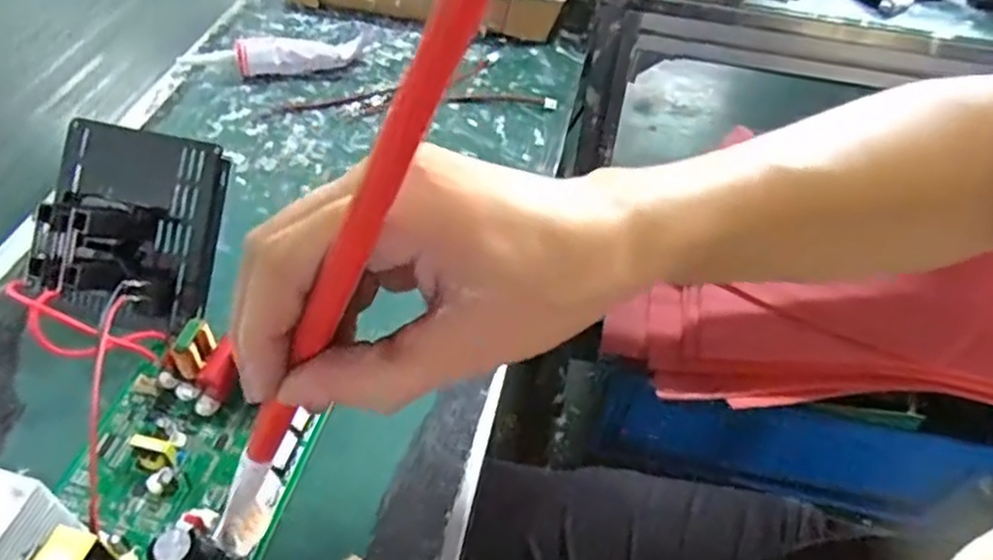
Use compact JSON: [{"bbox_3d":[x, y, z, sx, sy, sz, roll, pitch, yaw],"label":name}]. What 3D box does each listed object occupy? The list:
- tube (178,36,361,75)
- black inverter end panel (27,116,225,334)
[{"bbox_3d":[-0.161,-0.160,0.502,0.123,0.029,0.020,-2,50,-5],"label":"tube"},{"bbox_3d":[-0.180,-0.029,0.339,0.081,0.032,0.095,11,84,1],"label":"black inverter end panel"}]

